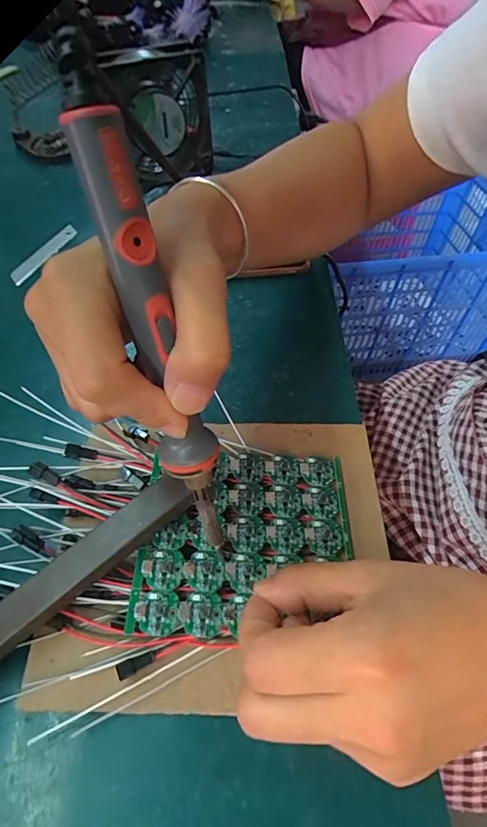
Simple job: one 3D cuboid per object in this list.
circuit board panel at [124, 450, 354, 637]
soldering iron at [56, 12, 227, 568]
[{"bbox_3d":[0.001,0.069,0.244,0.120,0.006,0.104,1,54,-1],"label":"circuit board panel"},{"bbox_3d":[-0.032,-0.016,0.172,0.021,0.207,0.022,-22,33,-17],"label":"soldering iron"}]

